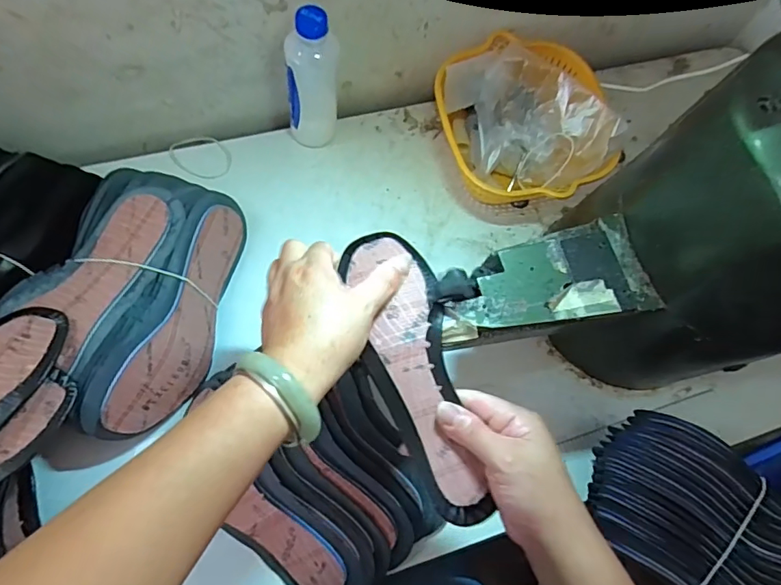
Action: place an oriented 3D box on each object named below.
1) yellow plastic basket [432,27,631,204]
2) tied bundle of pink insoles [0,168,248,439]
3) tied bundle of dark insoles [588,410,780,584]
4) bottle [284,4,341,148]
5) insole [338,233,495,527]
[{"bbox_3d":[0.156,-0.194,0.604,0.190,0.085,0.202,1,73,-2],"label":"yellow plastic basket"},{"bbox_3d":[-0.252,0.004,0.506,0.179,0.103,0.256,22,73,4],"label":"tied bundle of pink insoles"},{"bbox_3d":[0.311,0.236,0.484,0.243,0.087,0.142,31,74,7],"label":"tied bundle of dark insoles"},{"bbox_3d":[-0.086,-0.231,0.555,0.059,0.171,0.052,5,73,-1],"label":"bottle"},{"bbox_3d":[0.019,0.055,0.374,0.059,0.025,0.222,-15,75,-7],"label":"insole"}]

